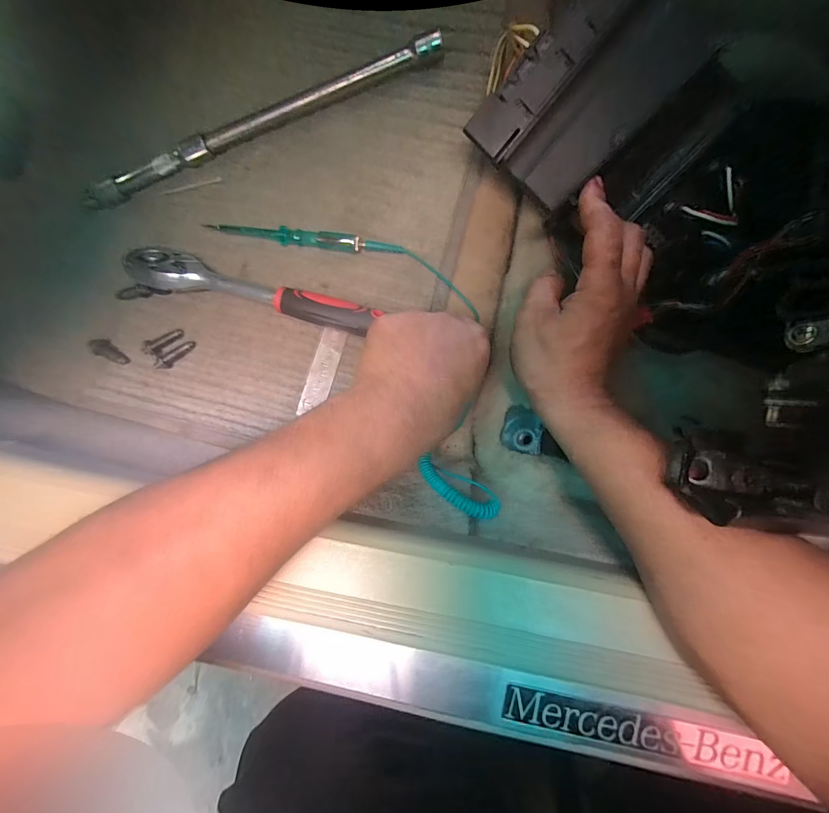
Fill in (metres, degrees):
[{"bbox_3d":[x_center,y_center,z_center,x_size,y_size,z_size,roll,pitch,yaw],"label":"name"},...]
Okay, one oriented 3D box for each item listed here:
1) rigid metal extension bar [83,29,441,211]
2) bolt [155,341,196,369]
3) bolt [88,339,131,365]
[{"bbox_3d":[-0.153,-0.267,0.357,0.364,0.023,0.020,-19,87,1],"label":"rigid metal extension bar"},{"bbox_3d":[-0.226,-0.050,0.358,0.039,0.012,0.014,-38,84,2],"label":"bolt"},{"bbox_3d":[-0.298,-0.053,0.372,0.040,0.010,0.015,29,89,3],"label":"bolt"}]

